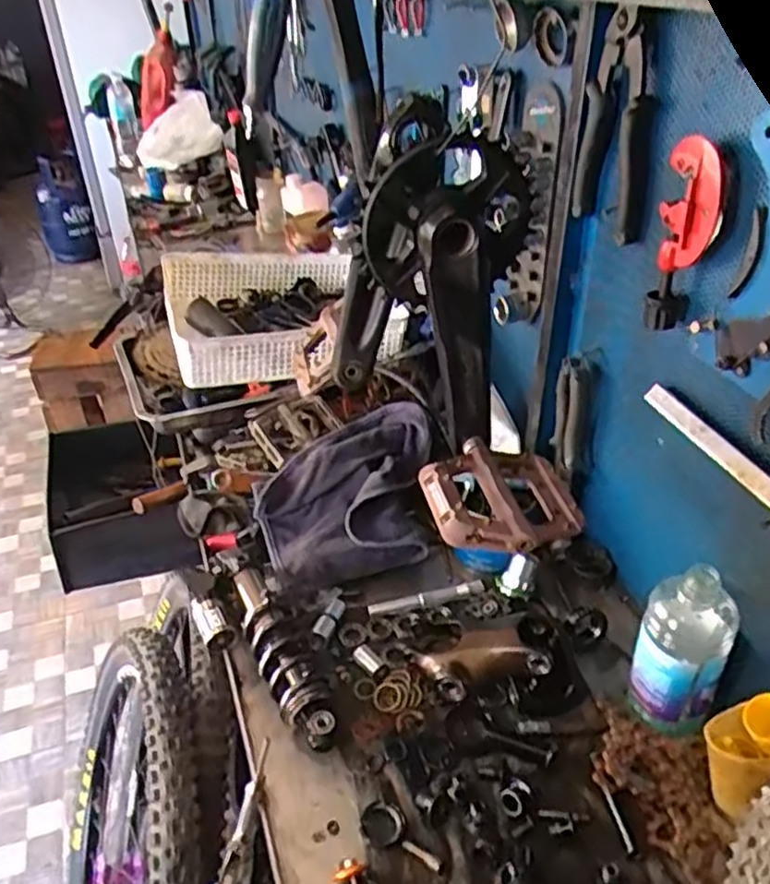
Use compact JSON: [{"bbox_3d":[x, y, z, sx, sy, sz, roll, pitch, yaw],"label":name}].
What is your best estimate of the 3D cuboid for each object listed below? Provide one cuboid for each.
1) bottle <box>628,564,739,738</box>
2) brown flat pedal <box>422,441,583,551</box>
[{"bbox_3d":[0.261,0.182,0.645,0.071,0.161,0.058,17,38,24],"label":"bottle"},{"bbox_3d":[0.084,0.037,0.549,0.109,0.026,0.108,-9,35,-11],"label":"brown flat pedal"}]

